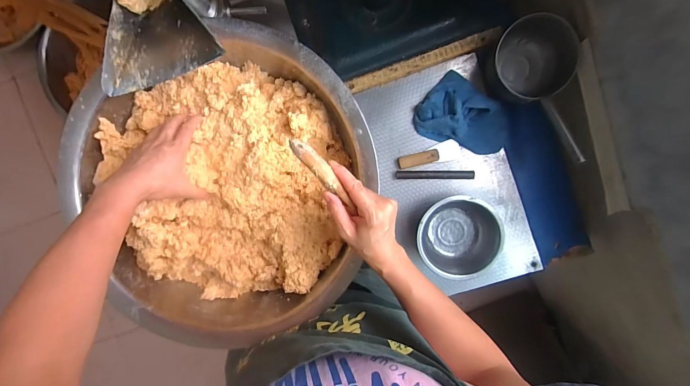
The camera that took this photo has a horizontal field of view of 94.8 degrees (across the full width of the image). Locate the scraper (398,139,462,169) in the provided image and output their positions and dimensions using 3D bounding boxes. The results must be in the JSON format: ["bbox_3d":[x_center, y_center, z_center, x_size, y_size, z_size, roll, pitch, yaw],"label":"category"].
[{"bbox_3d":[0.204,-0.091,0.758,0.151,0.027,0.048,-11,94,5],"label":"scraper"}]

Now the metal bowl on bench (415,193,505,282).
[{"bbox_3d":[0.261,0.097,0.743,0.184,0.079,0.177,0,95,4],"label":"metal bowl on bench"}]

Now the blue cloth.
[{"bbox_3d":[0.282,-0.169,0.737,0.216,0.038,0.156,35,96,0],"label":"blue cloth"}]

